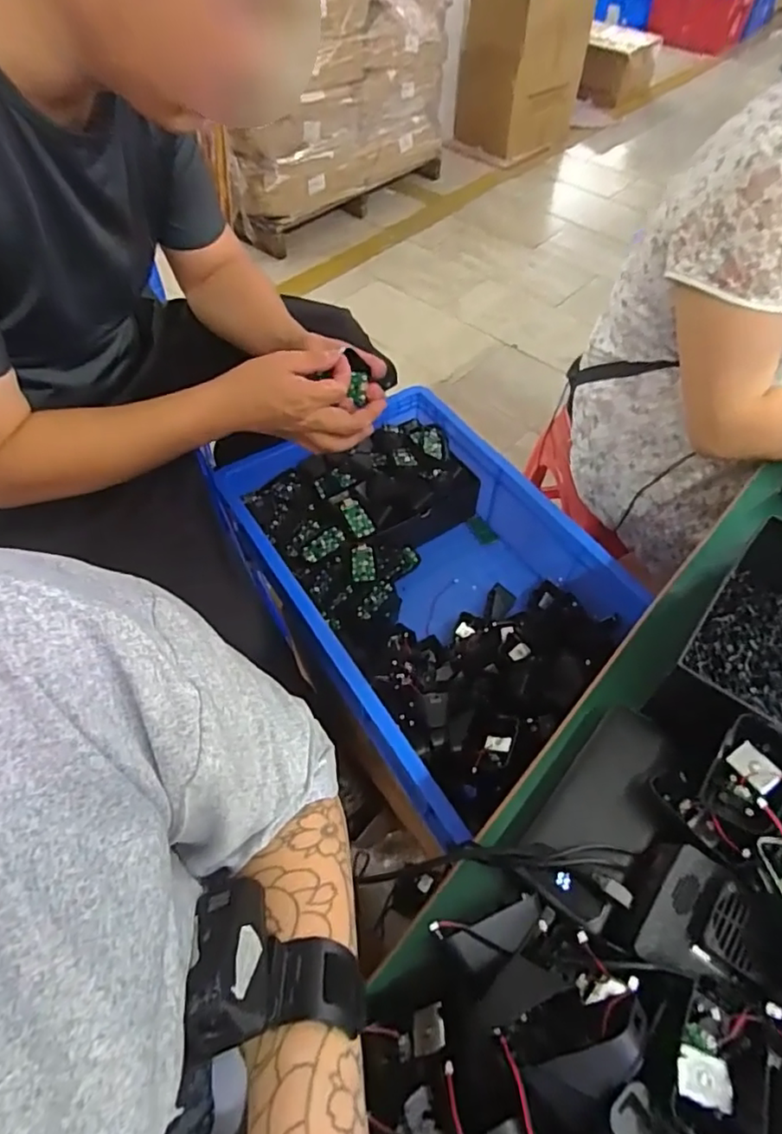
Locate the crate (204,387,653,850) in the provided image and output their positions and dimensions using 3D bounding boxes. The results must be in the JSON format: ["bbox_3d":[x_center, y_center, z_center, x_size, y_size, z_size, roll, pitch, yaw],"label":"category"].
[{"bbox_3d":[0.052,0.015,0.854,0.385,0.143,0.557,-29,60,-18],"label":"crate"}]

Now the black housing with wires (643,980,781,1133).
[{"bbox_3d":[0.158,0.245,0.283,0.054,0.034,0.072,34,34,27],"label":"black housing with wires"}]

